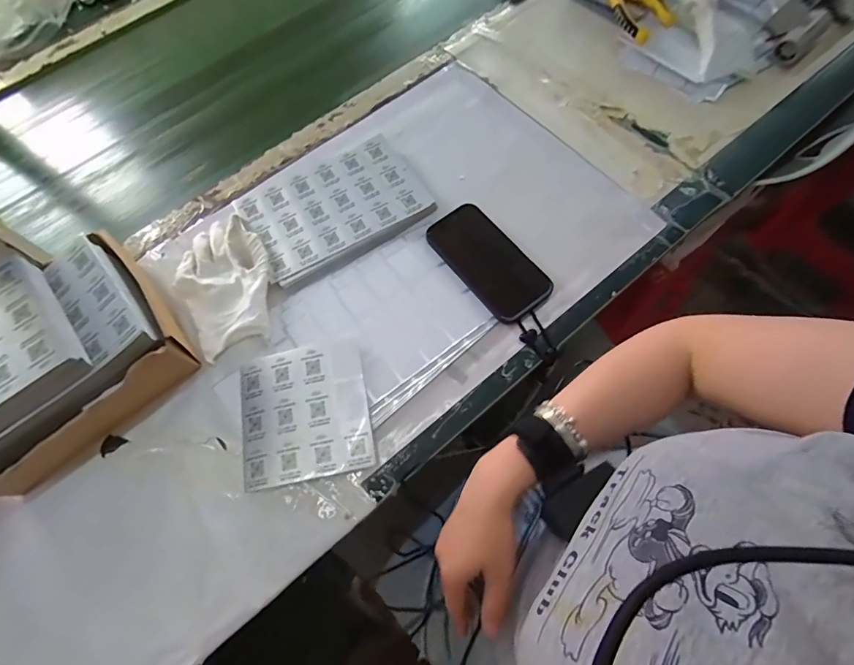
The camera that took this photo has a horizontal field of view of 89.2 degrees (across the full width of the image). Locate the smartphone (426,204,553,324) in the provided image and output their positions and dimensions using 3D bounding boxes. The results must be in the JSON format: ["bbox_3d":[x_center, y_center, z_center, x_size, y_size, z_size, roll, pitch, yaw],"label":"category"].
[{"bbox_3d":[0.069,-0.082,0.491,0.073,0.017,0.148,-38,71,-12],"label":"smartphone"}]

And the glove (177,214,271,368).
[{"bbox_3d":[-0.228,-0.061,0.493,0.104,0.024,0.159,-30,70,-9],"label":"glove"}]

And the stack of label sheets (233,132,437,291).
[{"bbox_3d":[-0.111,-0.154,0.524,0.203,0.014,0.139,-32,70,-10],"label":"stack of label sheets"}]

